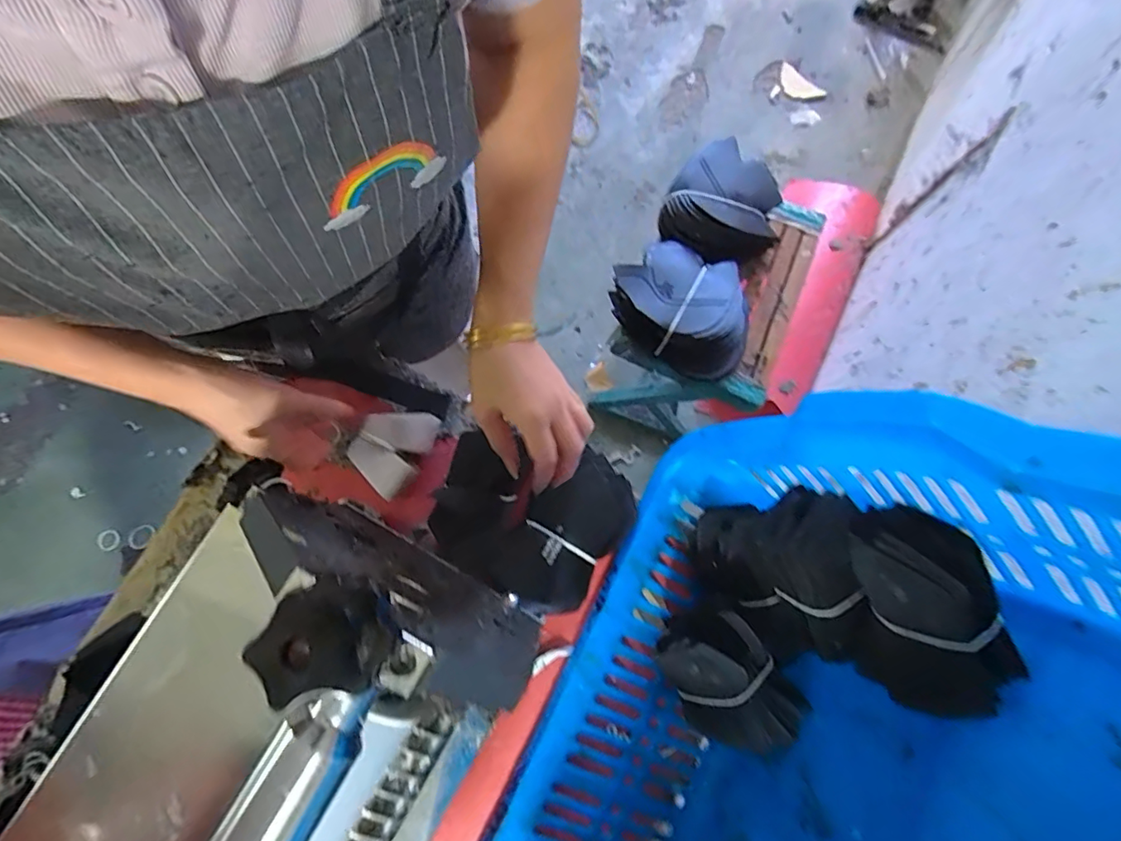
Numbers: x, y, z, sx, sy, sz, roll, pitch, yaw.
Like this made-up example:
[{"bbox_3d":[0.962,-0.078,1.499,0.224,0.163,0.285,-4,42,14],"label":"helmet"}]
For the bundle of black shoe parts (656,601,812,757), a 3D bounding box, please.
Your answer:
[{"bbox_3d":[0.138,0.218,0.433,0.083,0.086,0.129,-39,81,-7],"label":"bundle of black shoe parts"}]

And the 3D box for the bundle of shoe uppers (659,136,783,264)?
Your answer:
[{"bbox_3d":[0.246,-0.323,0.811,0.200,0.068,0.176,-43,82,-7],"label":"bundle of shoe uppers"}]

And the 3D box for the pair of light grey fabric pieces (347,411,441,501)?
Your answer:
[{"bbox_3d":[-0.157,0.023,0.486,0.065,0.009,0.080,26,80,5],"label":"pair of light grey fabric pieces"}]

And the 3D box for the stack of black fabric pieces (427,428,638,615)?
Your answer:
[{"bbox_3d":[-0.026,0.088,0.480,0.165,0.032,0.140,22,80,4],"label":"stack of black fabric pieces"}]

